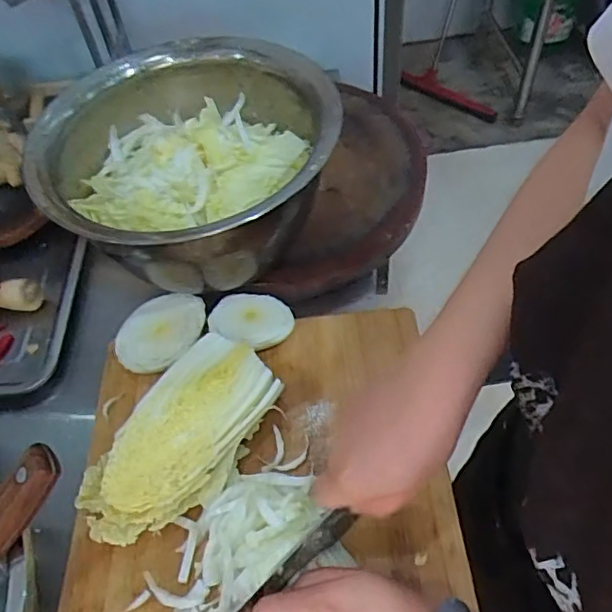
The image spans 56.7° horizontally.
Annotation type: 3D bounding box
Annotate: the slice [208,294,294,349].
[{"bbox_3d":[-0.055,0.013,0.562,0.080,0.023,0.068,-3,53,4],"label":"slice"}]

